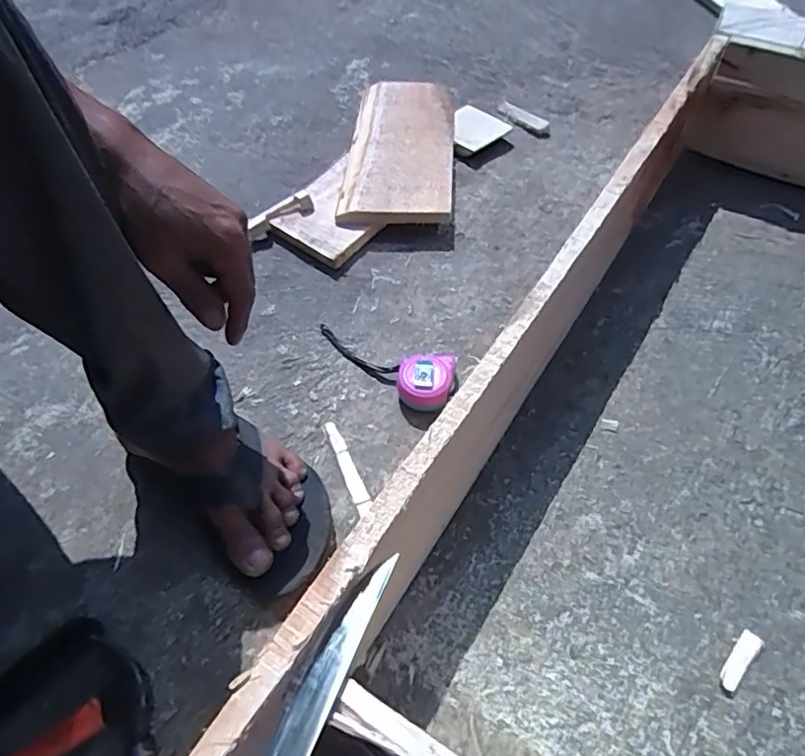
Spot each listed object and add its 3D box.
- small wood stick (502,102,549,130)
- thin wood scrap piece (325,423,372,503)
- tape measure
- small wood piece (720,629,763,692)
[{"bbox_3d":[0.192,-0.415,0.918,0.030,0.010,0.086,-38,61,-22],"label":"small wood stick"},{"bbox_3d":[-0.057,0.083,0.578,0.016,0.005,0.097,-21,56,-11],"label":"thin wood scrap piece"},{"bbox_3d":[-0.024,-0.015,0.629,0.174,0.036,0.060,19,57,16],"label":"tape measure"},{"bbox_3d":[0.266,0.223,0.457,0.015,0.004,0.051,37,64,26],"label":"small wood piece"}]

